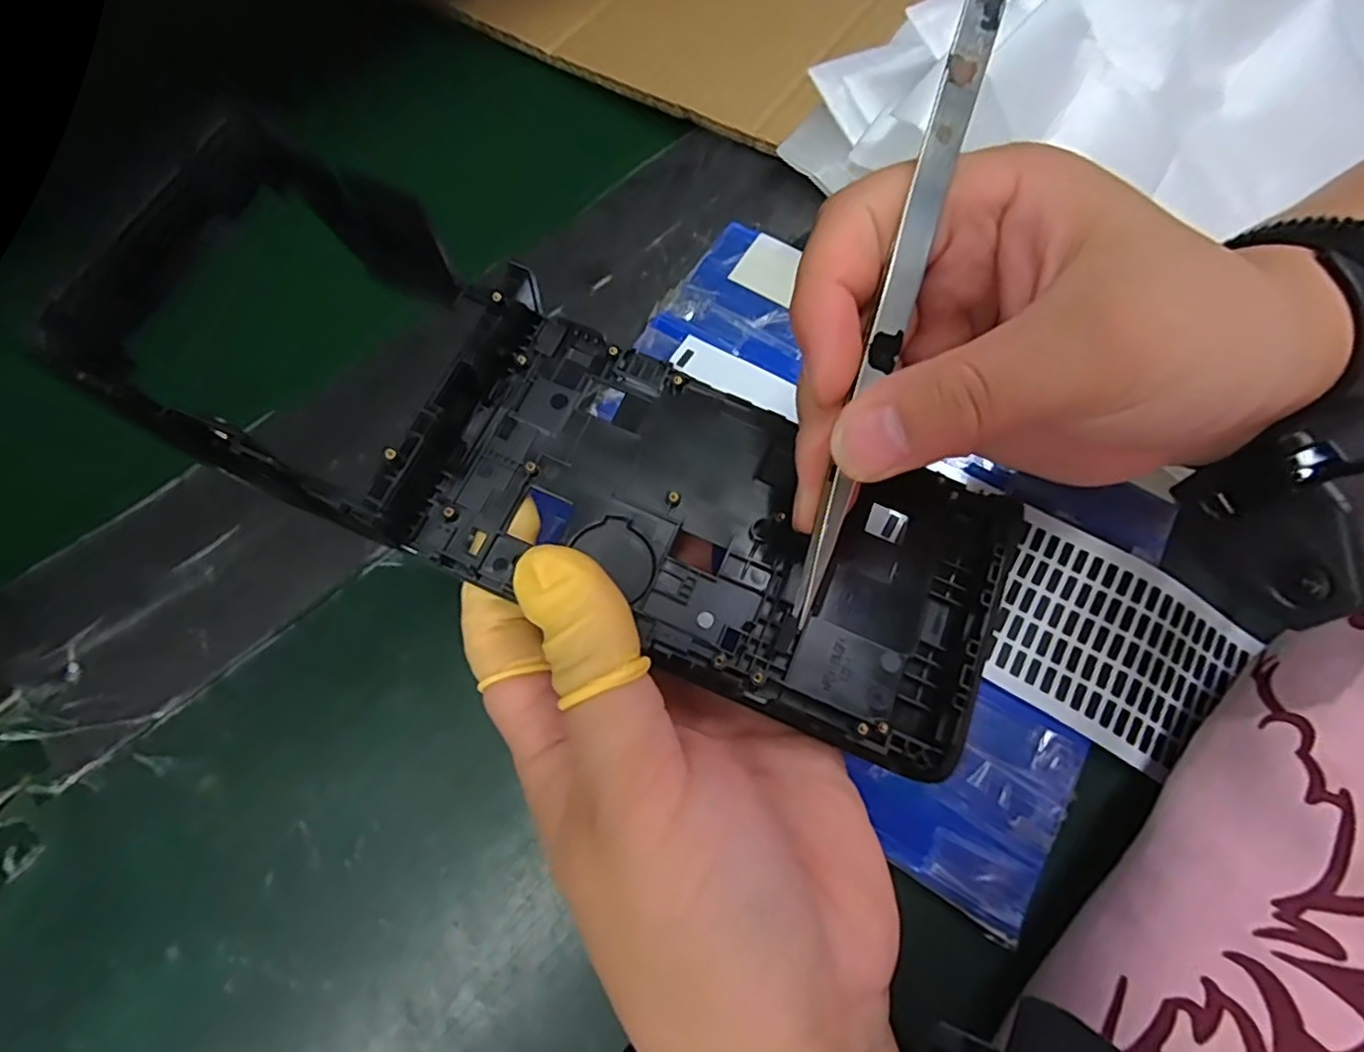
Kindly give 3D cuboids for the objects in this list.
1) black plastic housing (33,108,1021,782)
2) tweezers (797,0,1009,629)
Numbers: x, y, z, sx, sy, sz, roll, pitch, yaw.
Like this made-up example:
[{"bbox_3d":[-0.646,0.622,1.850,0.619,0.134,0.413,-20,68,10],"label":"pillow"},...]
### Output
[{"bbox_3d":[-0.023,-0.019,0.158,0.208,0.039,0.081,28,69,-1],"label":"black plastic housing"},{"bbox_3d":[0.044,-0.043,0.136,0.008,0.004,0.131,16,97,5],"label":"tweezers"}]

